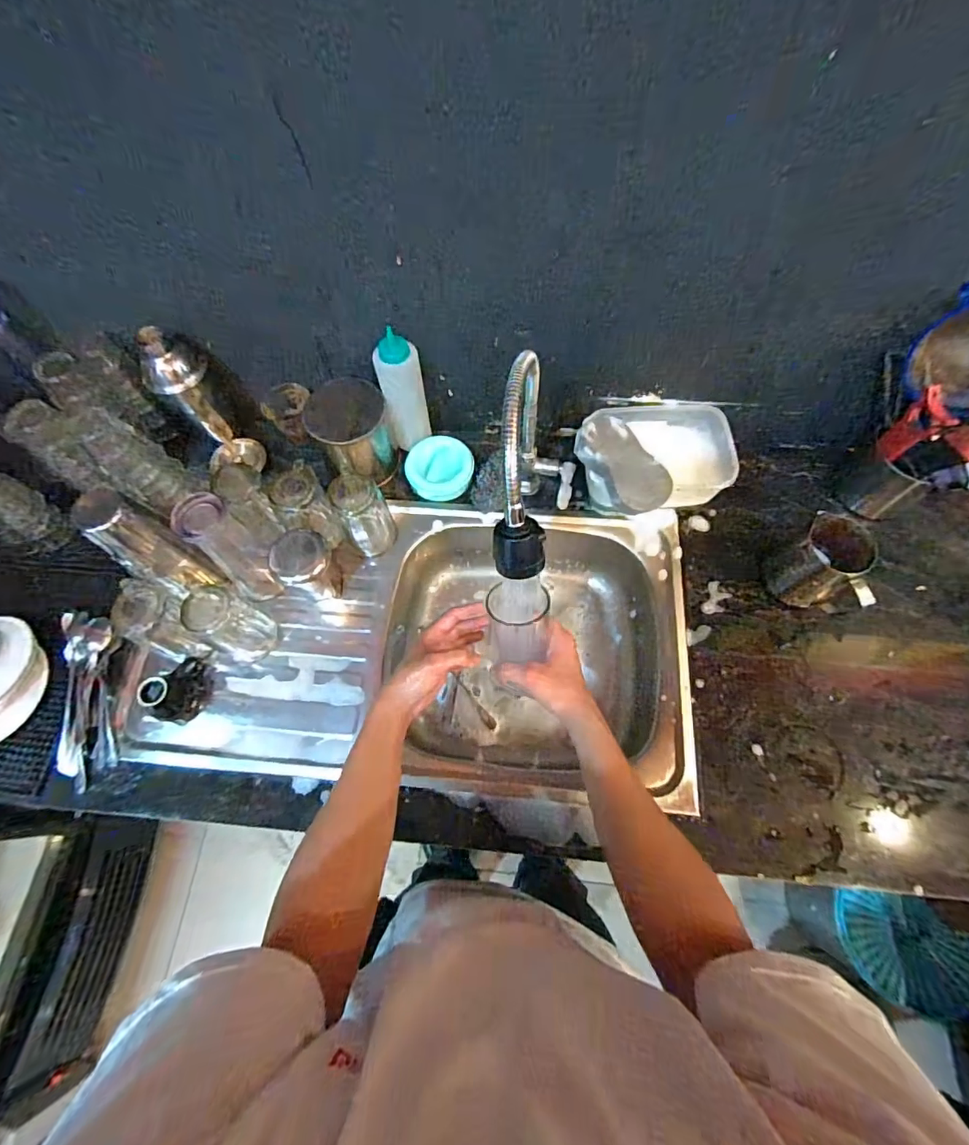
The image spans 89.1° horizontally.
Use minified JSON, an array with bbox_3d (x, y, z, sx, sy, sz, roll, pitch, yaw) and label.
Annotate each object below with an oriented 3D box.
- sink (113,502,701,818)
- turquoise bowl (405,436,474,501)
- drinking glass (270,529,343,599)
[{"bbox_3d":[-0.089,0.103,0.730,0.724,0.141,0.400,4,68,4],"label":"sink"},{"bbox_3d":[-0.069,-0.160,0.764,0.100,0.044,0.095,-1,68,2],"label":"turquoise bowl"},{"bbox_3d":[-0.235,-0.006,0.662,0.066,0.103,0.071,-1,68,2],"label":"drinking glass"}]

